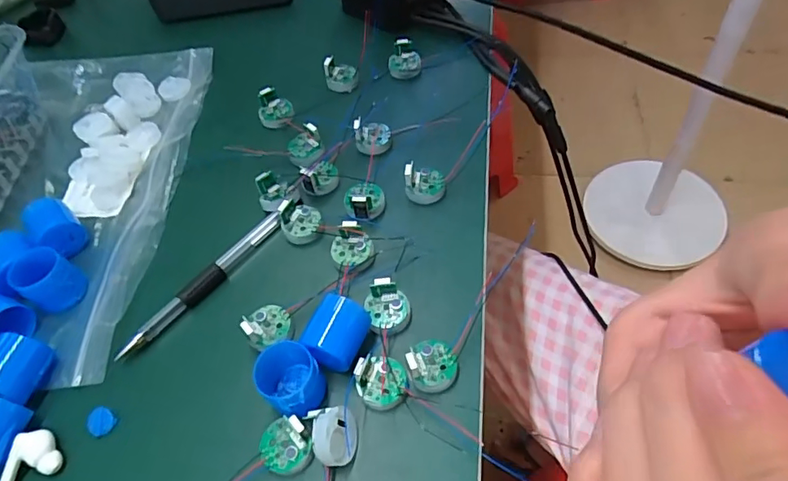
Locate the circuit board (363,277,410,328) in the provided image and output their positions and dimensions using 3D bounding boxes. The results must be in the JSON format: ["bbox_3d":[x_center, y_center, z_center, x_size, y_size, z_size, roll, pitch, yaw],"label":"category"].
[{"bbox_3d":[-0.004,0.035,0.284,0.023,0.019,0.024,-16,54,-4],"label":"circuit board"}]

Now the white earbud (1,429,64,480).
[{"bbox_3d":[-0.181,0.107,0.256,0.028,0.012,0.021,-20,54,-8],"label":"white earbud"}]

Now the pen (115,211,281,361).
[{"bbox_3d":[-0.114,0.022,0.312,0.012,0.006,0.120,29,63,25],"label":"pen"}]

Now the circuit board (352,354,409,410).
[{"bbox_3d":[-0.006,0.070,0.263,0.025,0.006,0.026,-14,54,-3],"label":"circuit board"}]

